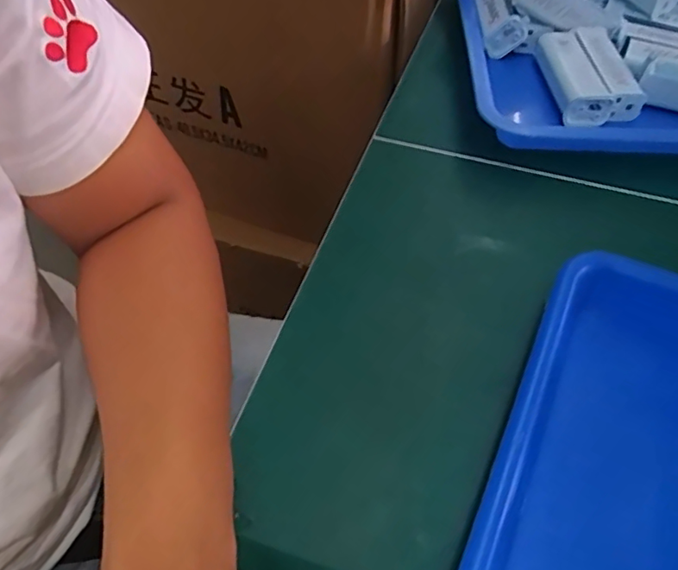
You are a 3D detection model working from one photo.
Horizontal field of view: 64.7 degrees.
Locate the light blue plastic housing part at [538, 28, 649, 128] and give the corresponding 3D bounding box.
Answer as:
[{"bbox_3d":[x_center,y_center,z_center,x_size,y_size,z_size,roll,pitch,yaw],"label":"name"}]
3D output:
[{"bbox_3d":[0.215,-0.181,0.458,0.065,0.027,0.110,1,54,-1],"label":"light blue plastic housing part"}]

